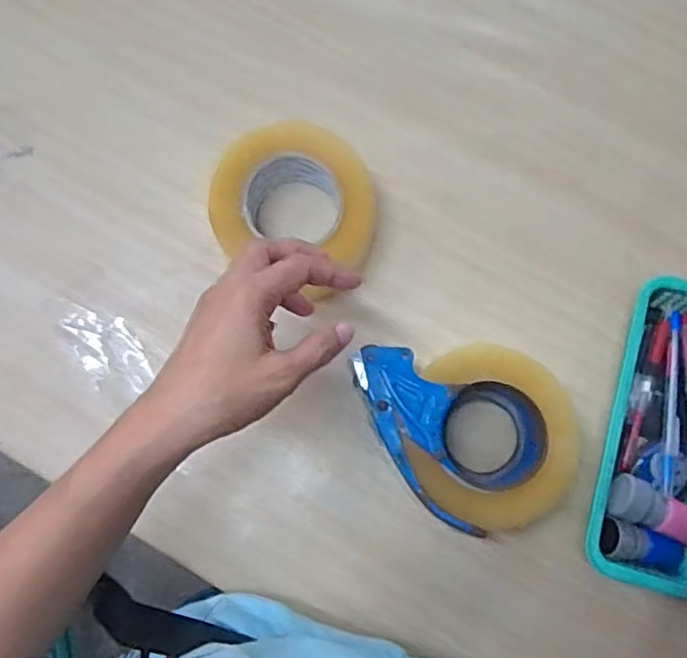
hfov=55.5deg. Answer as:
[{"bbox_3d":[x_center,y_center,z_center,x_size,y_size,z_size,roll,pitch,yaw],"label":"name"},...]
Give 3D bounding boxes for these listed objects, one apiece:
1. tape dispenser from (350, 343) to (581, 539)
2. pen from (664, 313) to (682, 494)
[{"bbox_3d":[0.097,0.070,0.490,0.133,0.057,0.152,-25,80,-4],"label":"tape dispenser"},{"bbox_3d":[0.246,0.053,0.485,0.010,0.009,0.137,10,79,3],"label":"pen"}]

